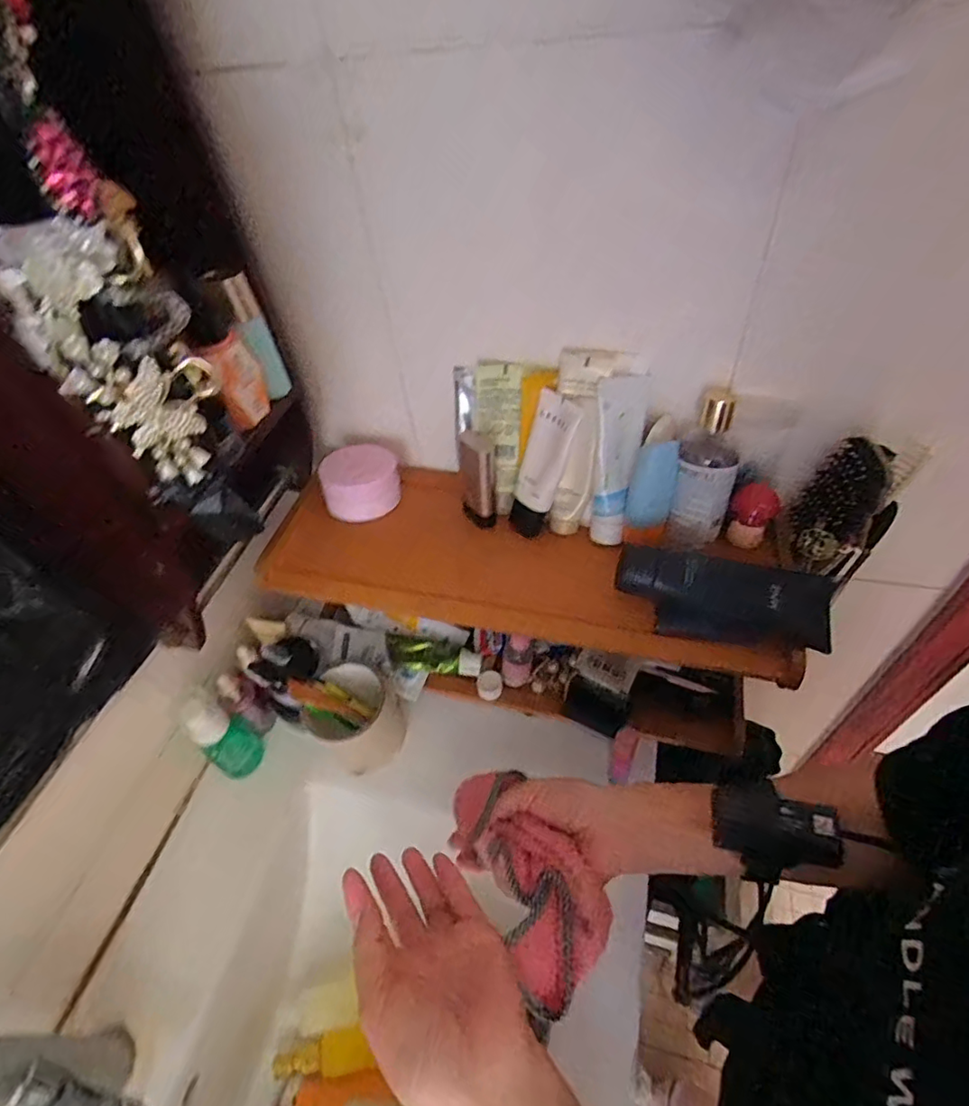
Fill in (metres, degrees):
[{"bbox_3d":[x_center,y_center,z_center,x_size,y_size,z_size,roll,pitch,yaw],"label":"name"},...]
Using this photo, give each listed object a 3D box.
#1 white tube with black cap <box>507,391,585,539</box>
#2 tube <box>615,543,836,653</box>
[{"bbox_3d":[0.056,-0.078,0.523,0.046,0.135,0.024,33,34,30],"label":"white tube with black cap"},{"bbox_3d":[0.195,0.034,0.472,0.163,0.055,0.061,6,49,11],"label":"tube"}]

